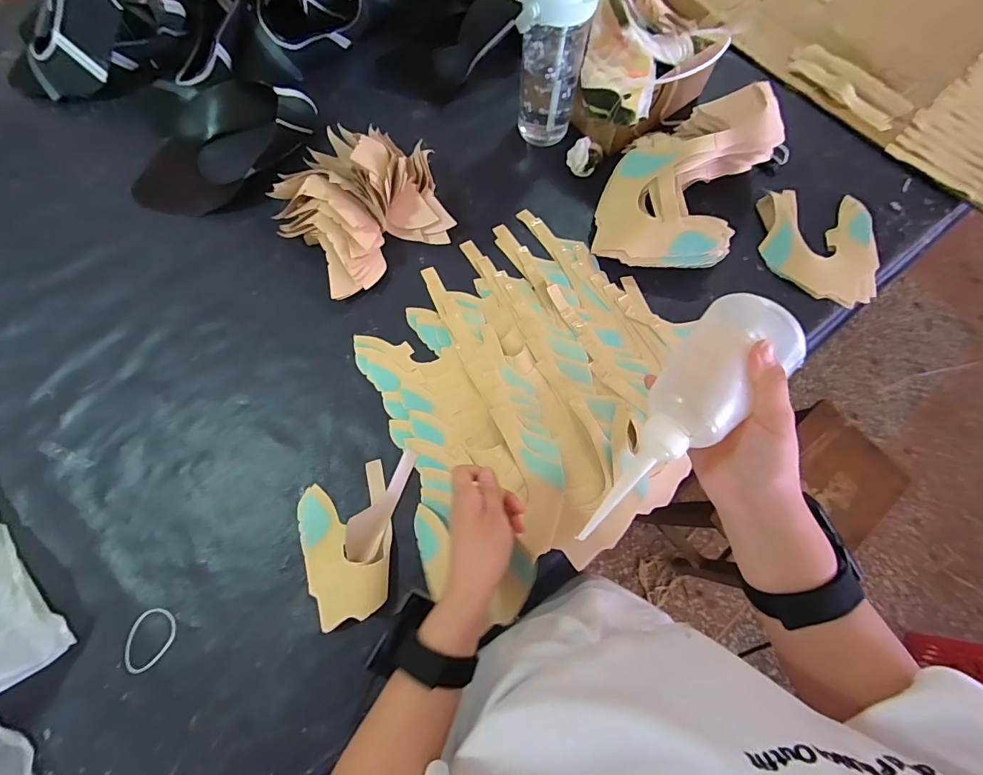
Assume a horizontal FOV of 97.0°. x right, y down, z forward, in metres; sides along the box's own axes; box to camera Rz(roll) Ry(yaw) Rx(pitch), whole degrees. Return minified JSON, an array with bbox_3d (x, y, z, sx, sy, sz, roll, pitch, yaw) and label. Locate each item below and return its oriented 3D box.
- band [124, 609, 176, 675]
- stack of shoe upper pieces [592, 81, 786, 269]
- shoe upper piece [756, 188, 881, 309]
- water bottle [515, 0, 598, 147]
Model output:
[{"bbox_3d":[-0.372,0.272,0.469,0.046,0.004,0.062,35,76,9],"label":"band"},{"bbox_3d":[0.268,-0.288,0.583,0.187,0.121,0.269,29,75,7],"label":"stack of shoe upper pieces"},{"bbox_3d":[0.470,-0.205,0.622,0.170,0.017,0.170,0,77,-1],"label":"shoe upper piece"},{"bbox_3d":[0.079,-0.435,0.578,0.085,0.212,0.074,6,74,1],"label":"water bottle"}]

